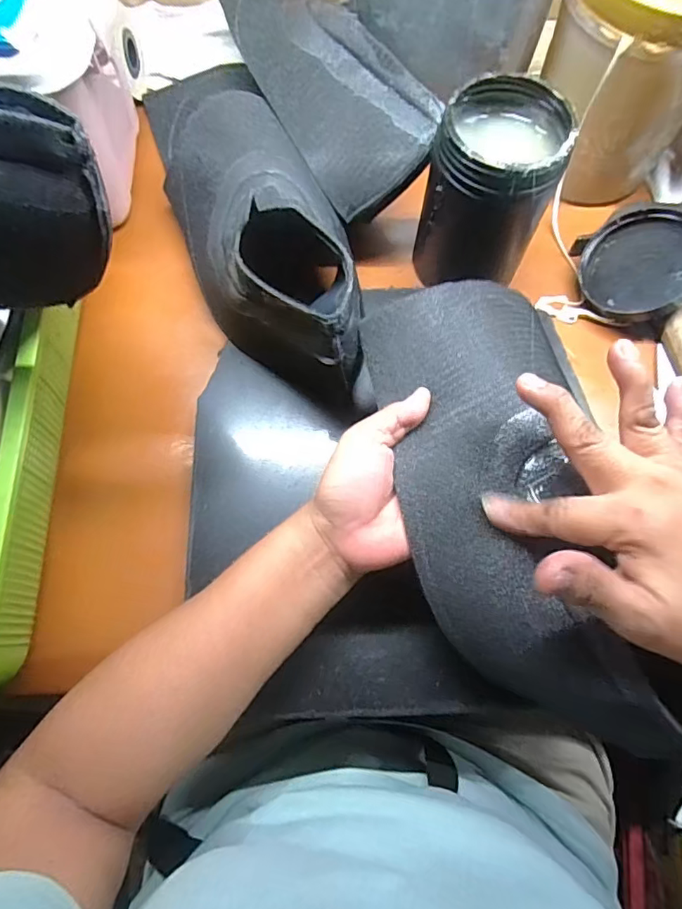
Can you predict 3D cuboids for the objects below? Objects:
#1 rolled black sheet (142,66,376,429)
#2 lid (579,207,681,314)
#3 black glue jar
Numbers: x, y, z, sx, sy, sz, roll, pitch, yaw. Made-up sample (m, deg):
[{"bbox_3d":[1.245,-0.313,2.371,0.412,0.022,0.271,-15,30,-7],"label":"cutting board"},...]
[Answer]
[{"bbox_3d":[-0.056,-0.172,0.398,0.127,0.096,0.279,-18,72,-7],"label":"rolled black sheet"},{"bbox_3d":[0.256,-0.166,0.441,0.092,0.017,0.090,-12,68,34],"label":"lid"},{"bbox_3d":[0.116,-0.205,0.406,0.086,0.124,0.091,0,71,-1],"label":"black glue jar"}]

